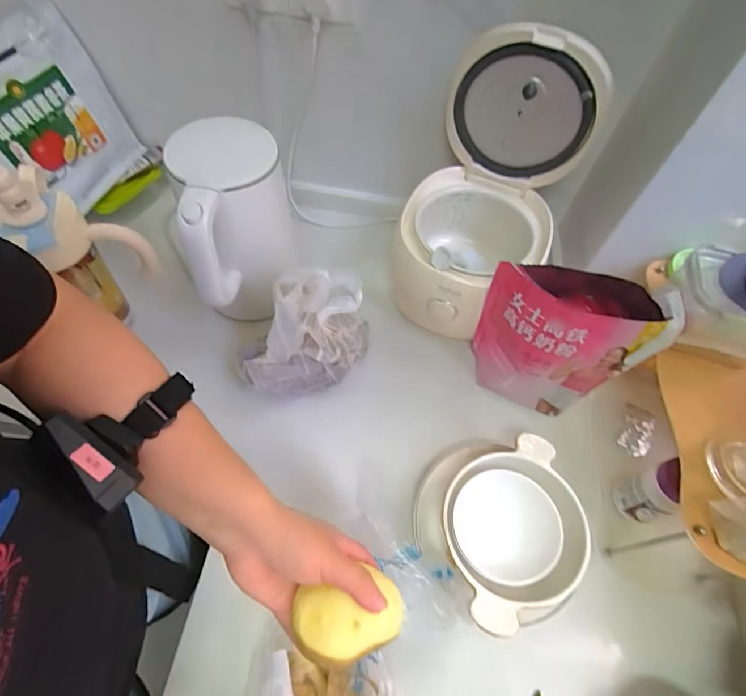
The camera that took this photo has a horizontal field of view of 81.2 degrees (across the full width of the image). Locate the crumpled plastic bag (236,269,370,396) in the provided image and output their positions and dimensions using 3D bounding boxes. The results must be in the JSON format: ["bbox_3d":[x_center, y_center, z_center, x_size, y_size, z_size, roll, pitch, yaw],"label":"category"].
[{"bbox_3d":[-0.082,-0.018,0.557,0.180,0.158,0.081,-28,65,-19],"label":"crumpled plastic bag"}]

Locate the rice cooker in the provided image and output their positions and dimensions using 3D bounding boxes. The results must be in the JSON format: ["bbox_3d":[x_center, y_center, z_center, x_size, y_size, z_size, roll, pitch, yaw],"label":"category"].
[{"bbox_3d":[0.159,-0.201,0.596,0.196,0.331,0.257,19,59,7],"label":"rice cooker"}]

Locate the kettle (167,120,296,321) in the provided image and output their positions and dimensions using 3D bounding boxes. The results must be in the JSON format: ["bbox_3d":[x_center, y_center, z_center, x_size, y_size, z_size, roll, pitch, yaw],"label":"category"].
[{"bbox_3d":[-0.180,-0.139,0.595,0.123,0.247,0.176,-3,59,-6],"label":"kettle"}]

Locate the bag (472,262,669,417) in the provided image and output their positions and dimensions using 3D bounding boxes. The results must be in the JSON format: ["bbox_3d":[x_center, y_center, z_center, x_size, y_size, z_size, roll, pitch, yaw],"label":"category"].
[{"bbox_3d":[0.224,-0.005,0.566,0.178,0.216,0.065,21,60,8],"label":"bag"}]

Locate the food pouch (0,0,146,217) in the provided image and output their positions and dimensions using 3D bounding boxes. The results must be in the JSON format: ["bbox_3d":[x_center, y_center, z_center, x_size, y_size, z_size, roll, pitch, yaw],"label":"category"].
[{"bbox_3d":[-0.471,-0.344,0.650,0.022,0.234,0.240,6,56,17],"label":"food pouch"}]

